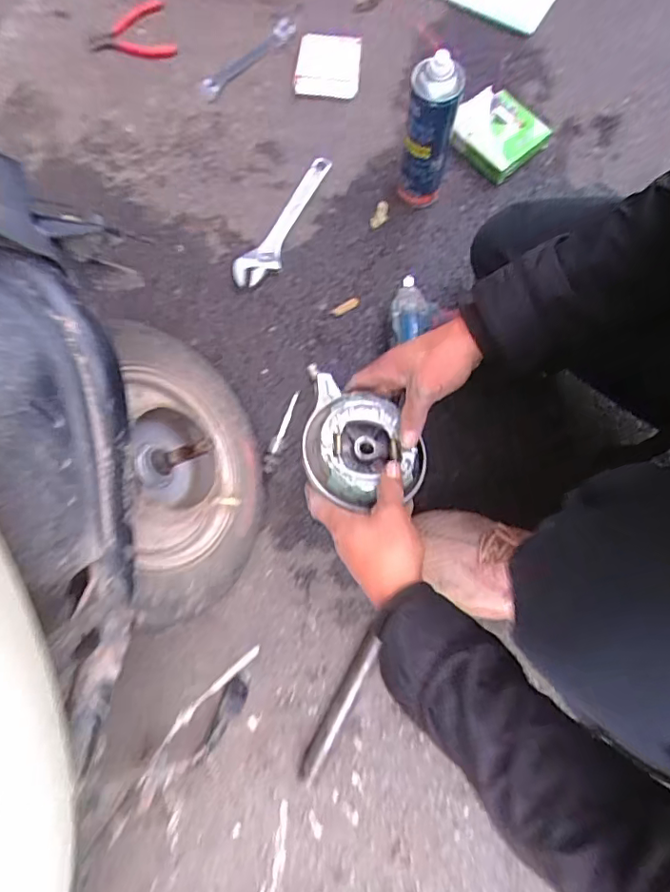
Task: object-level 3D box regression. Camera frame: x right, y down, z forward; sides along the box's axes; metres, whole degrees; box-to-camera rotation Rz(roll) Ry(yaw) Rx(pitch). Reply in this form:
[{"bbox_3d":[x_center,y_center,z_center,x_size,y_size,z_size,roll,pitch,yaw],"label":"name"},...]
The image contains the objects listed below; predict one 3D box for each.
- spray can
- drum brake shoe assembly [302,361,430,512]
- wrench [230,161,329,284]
[{"bbox_3d":[0.124,-0.411,0.715,0.060,0.219,0.061,0,77,1],"label":"spray can"},{"bbox_3d":[0.030,-0.003,0.549,0.126,0.037,0.136,0,76,1],"label":"drum brake shoe assembly"},{"bbox_3d":[-0.071,-0.341,0.824,0.054,0.017,0.238,33,80,8],"label":"wrench"}]

